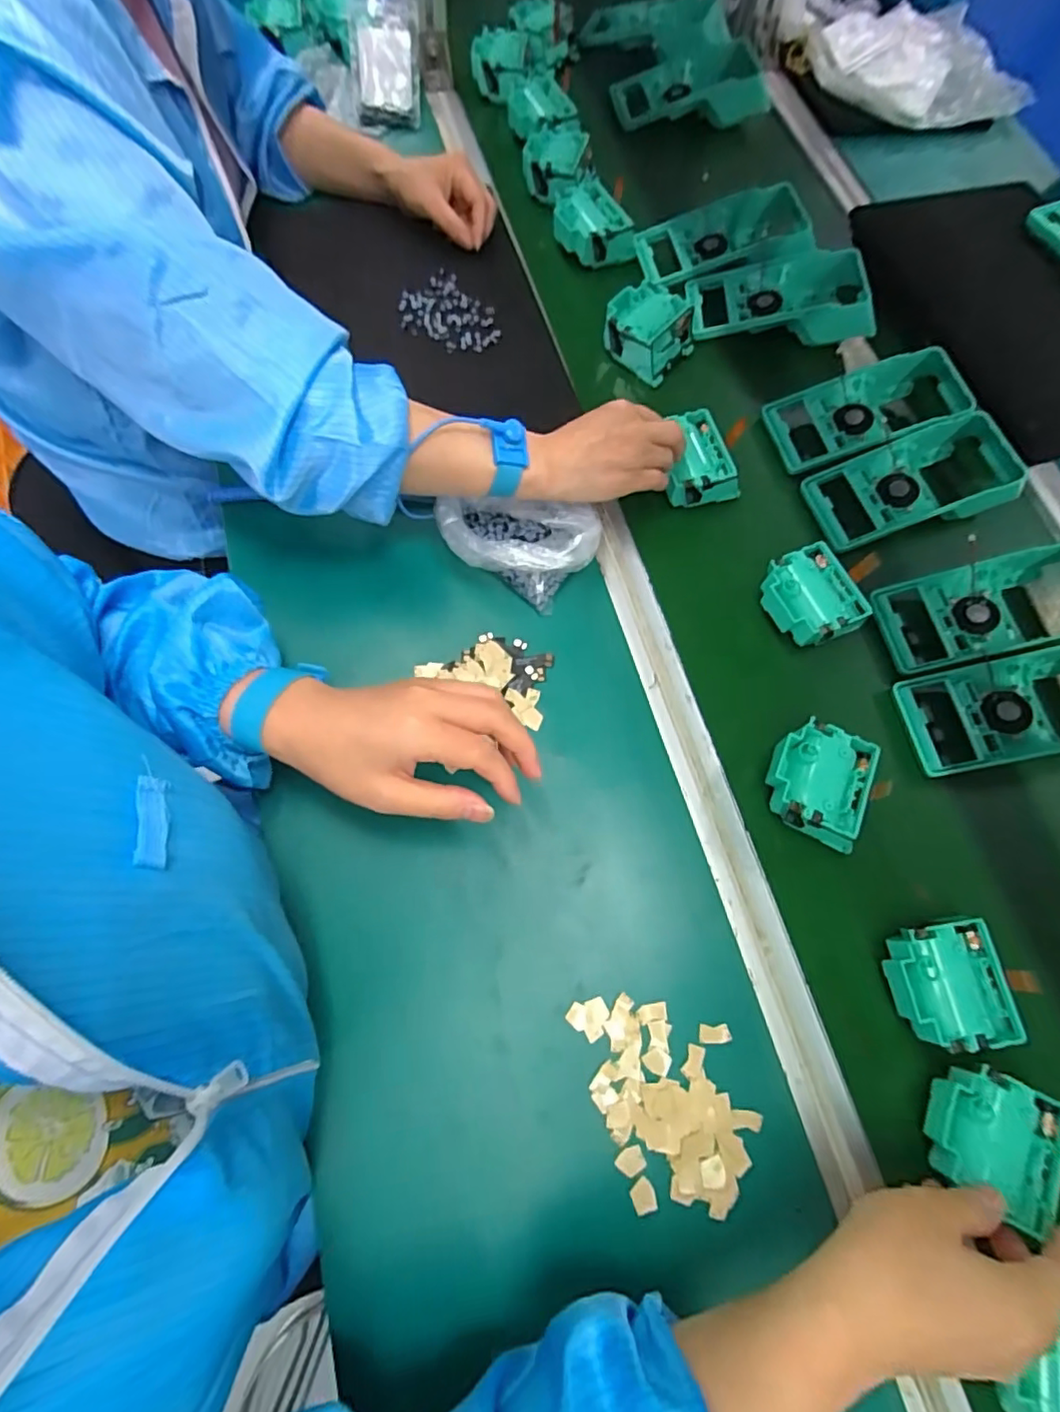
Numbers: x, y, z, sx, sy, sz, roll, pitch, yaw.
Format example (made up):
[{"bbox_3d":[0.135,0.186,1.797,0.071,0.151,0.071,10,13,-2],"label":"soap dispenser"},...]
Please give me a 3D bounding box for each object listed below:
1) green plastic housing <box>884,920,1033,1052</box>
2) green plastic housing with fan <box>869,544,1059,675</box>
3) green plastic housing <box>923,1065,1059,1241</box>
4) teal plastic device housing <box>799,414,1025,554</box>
[{"bbox_3d":[0.272,0.181,0.389,0.068,0.043,0.076,-10,77,-1],"label":"green plastic housing"},{"bbox_3d":[0.397,-0.084,0.488,0.202,0.037,0.085,-11,77,-2],"label":"green plastic housing with fan"},{"bbox_3d":[0.281,0.260,0.352,0.063,0.028,0.069,29,79,7],"label":"green plastic housing"},{"bbox_3d":[0.353,-0.204,0.545,0.191,0.050,0.087,-17,78,-3],"label":"teal plastic device housing"}]

